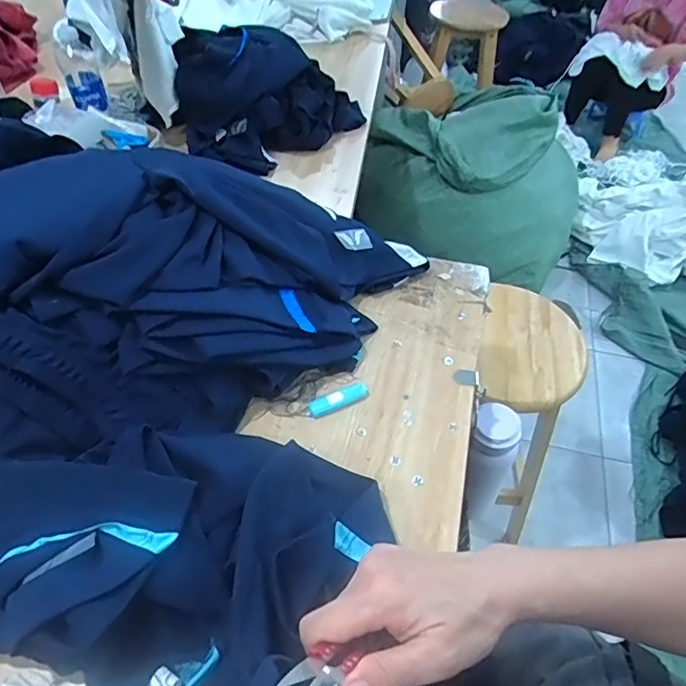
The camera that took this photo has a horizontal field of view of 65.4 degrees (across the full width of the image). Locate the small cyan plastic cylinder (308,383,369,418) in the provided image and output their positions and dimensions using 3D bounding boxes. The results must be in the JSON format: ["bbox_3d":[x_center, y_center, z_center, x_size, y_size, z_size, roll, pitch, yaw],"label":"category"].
[{"bbox_3d":[-0.004,0.064,0.611,0.074,0.013,0.023,-17,52,-18],"label":"small cyan plastic cylinder"}]

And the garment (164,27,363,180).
[{"bbox_3d":[-0.157,-0.505,1.042,0.349,0.161,0.283,-33,58,-28],"label":"garment"}]

